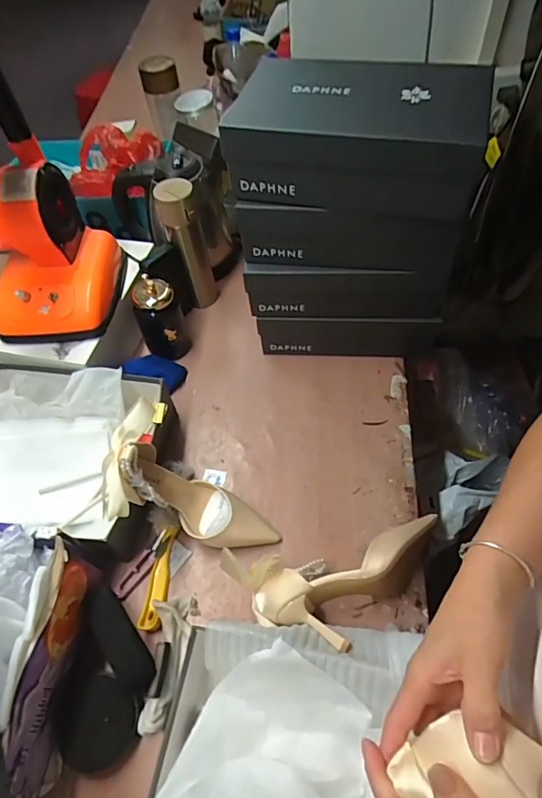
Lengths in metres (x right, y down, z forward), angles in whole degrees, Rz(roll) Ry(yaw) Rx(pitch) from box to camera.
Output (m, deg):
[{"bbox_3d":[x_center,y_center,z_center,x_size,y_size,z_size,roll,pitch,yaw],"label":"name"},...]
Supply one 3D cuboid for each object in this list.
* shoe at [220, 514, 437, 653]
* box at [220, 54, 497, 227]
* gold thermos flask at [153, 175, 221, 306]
[{"bbox_3d":[0.090,0.236,0.580,0.276,0.076,0.133,-10,57,-2],"label":"shoe"},{"bbox_3d":[0.101,-0.343,0.594,0.315,0.098,0.207,7,58,9],"label":"box"},{"bbox_3d":[-0.149,-0.272,0.844,0.064,0.245,0.057,-18,57,-7],"label":"gold thermos flask"}]

